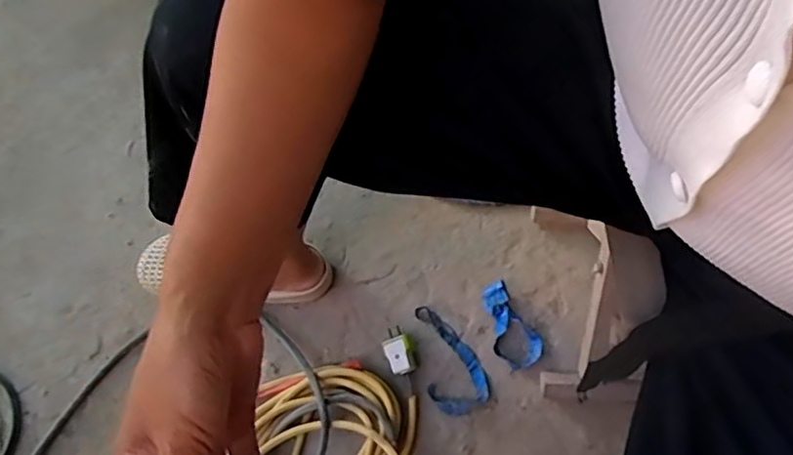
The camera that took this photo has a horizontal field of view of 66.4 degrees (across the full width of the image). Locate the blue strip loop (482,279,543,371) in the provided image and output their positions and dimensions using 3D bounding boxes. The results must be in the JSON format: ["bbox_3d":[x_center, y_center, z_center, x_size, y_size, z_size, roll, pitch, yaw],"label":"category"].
[{"bbox_3d":[0.145,0.130,0.798,0.058,0.018,0.113,-28,71,-12],"label":"blue strip loop"}]

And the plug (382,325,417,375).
[{"bbox_3d":[0.003,0.156,0.776,0.036,0.030,0.060,-21,69,-9],"label":"plug"}]

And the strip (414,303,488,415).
[{"bbox_3d":[0.071,0.167,0.782,0.073,0.012,0.142,-10,68,-5],"label":"strip"}]

